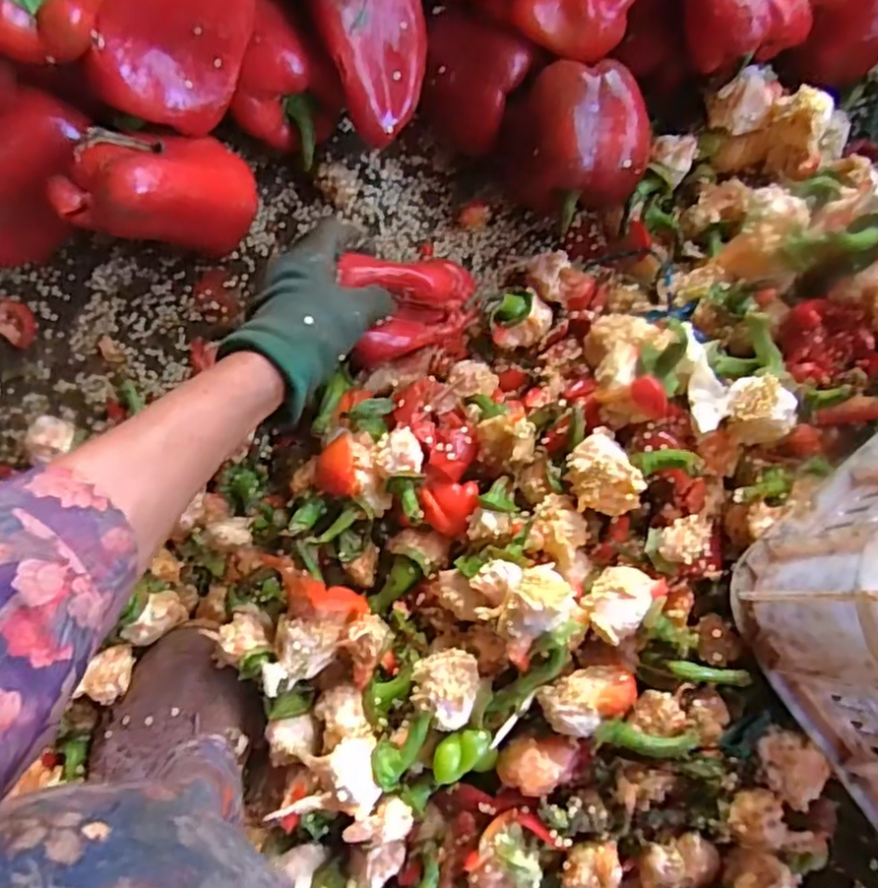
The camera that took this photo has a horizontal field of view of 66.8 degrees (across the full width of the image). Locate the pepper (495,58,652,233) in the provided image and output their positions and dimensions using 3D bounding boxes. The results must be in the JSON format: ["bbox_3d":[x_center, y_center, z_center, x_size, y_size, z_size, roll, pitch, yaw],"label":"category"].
[{"bbox_3d":[0.090,-0.194,0.437,0.077,0.076,0.078,0,86,-3],"label":"pepper"}]

